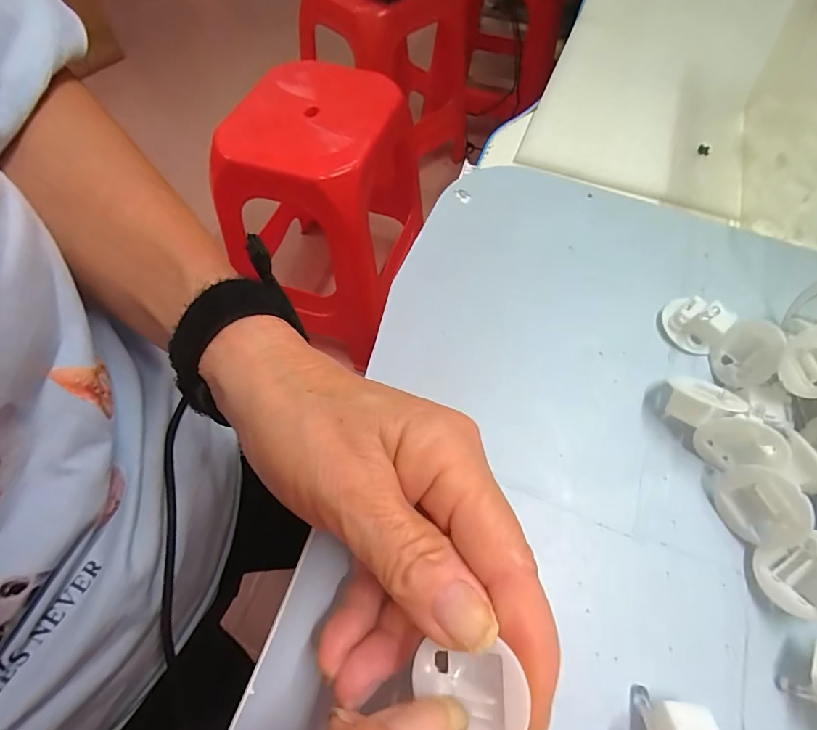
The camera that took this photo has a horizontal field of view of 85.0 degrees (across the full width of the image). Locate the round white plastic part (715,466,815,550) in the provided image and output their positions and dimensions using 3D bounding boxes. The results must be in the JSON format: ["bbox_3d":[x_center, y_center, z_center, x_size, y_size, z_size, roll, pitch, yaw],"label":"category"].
[{"bbox_3d":[0.147,0.058,0.184,0.010,0.030,0.032,-3,57,-37],"label":"round white plastic part"}]

